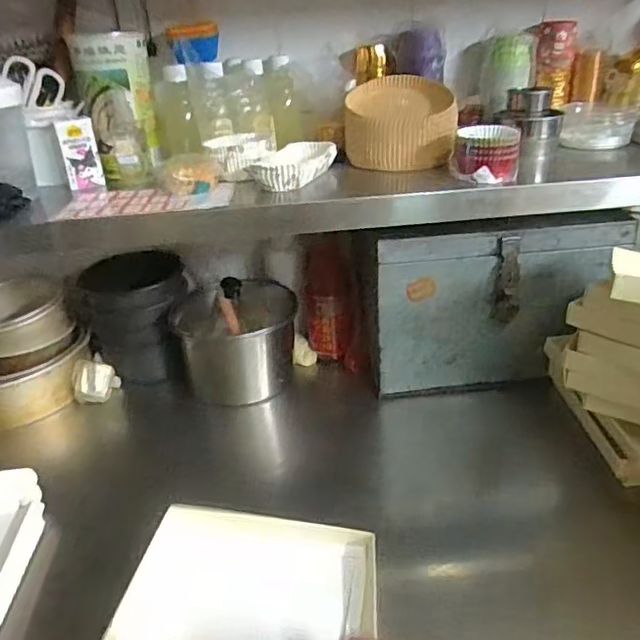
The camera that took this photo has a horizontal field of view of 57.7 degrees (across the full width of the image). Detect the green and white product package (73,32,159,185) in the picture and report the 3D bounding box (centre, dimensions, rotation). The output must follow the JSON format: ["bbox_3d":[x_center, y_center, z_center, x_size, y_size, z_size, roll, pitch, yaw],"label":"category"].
[{"bbox_3d":[-0.278,-0.288,0.798,0.094,0.180,0.078,-3,29,0],"label":"green and white product package"}]

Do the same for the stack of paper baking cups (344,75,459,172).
[{"bbox_3d":[0.107,-0.264,0.782,0.145,0.092,0.123,0,30,5],"label":"stack of paper baking cups"}]

